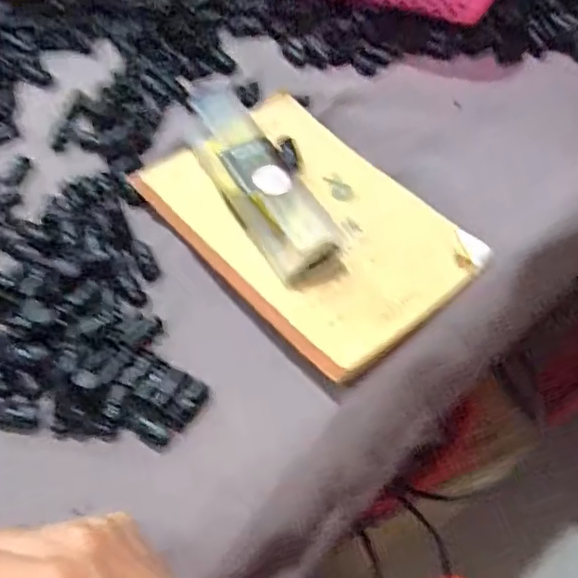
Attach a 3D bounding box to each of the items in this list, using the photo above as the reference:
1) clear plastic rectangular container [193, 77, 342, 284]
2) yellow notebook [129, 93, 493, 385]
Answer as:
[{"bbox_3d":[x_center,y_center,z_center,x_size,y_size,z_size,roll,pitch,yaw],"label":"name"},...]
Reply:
[{"bbox_3d":[-0.024,-0.075,0.421,0.047,0.036,0.159,-24,60,-20],"label":"clear plastic rectangular container"},{"bbox_3d":[0.010,-0.048,0.422,0.140,0.018,0.211,-34,64,-25],"label":"yellow notebook"}]

